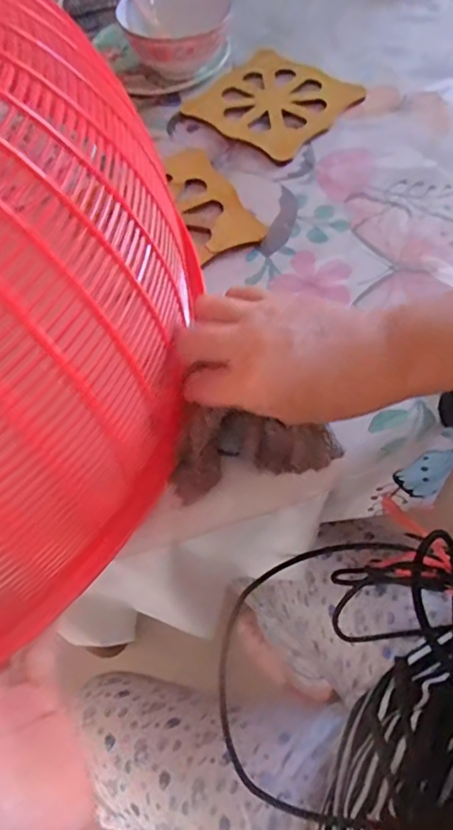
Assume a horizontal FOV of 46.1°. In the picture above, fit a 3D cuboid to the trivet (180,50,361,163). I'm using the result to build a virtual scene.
[{"bbox_3d":[0.044,-0.323,0.544,0.144,0.010,0.130,39,70,22],"label":"trivet"}]

